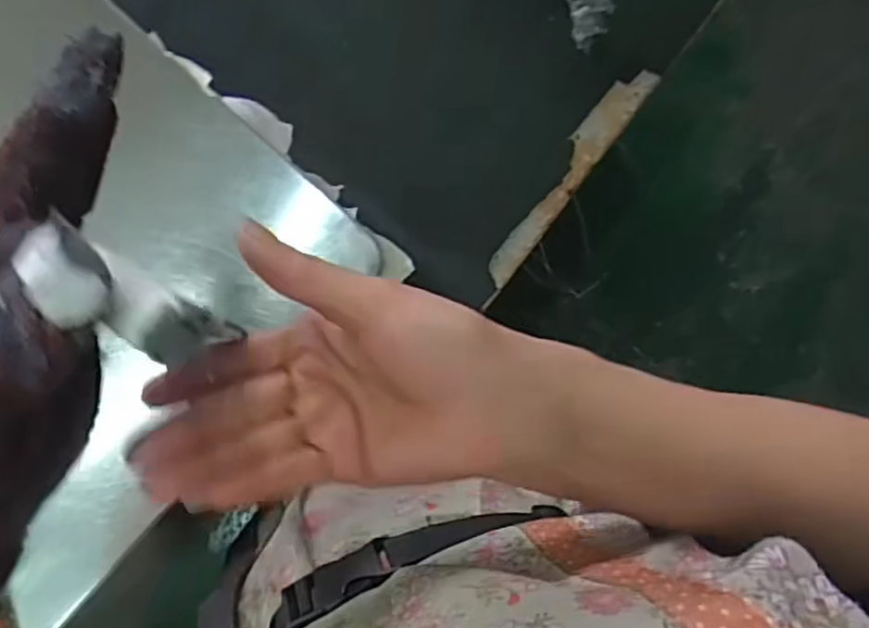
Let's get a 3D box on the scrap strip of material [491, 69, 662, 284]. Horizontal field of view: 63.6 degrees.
[{"bbox_3d":[0.142,-0.150,0.741,0.039,0.010,0.279,36,84,11],"label":"scrap strip of material"}]

